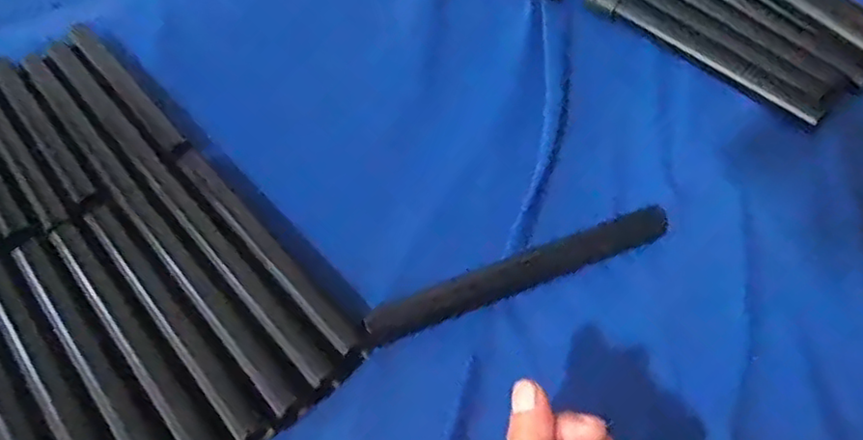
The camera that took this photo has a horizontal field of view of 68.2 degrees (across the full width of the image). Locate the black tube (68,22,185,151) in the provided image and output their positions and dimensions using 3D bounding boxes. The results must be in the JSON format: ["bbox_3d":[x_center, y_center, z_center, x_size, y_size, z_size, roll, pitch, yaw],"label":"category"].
[{"bbox_3d":[-0.270,-0.121,0.560,0.020,0.015,0.223,-33,58,-25],"label":"black tube"}]

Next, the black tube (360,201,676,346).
[{"bbox_3d":[0.066,0.033,0.438,0.231,0.015,0.024,-20,54,-16],"label":"black tube"}]

